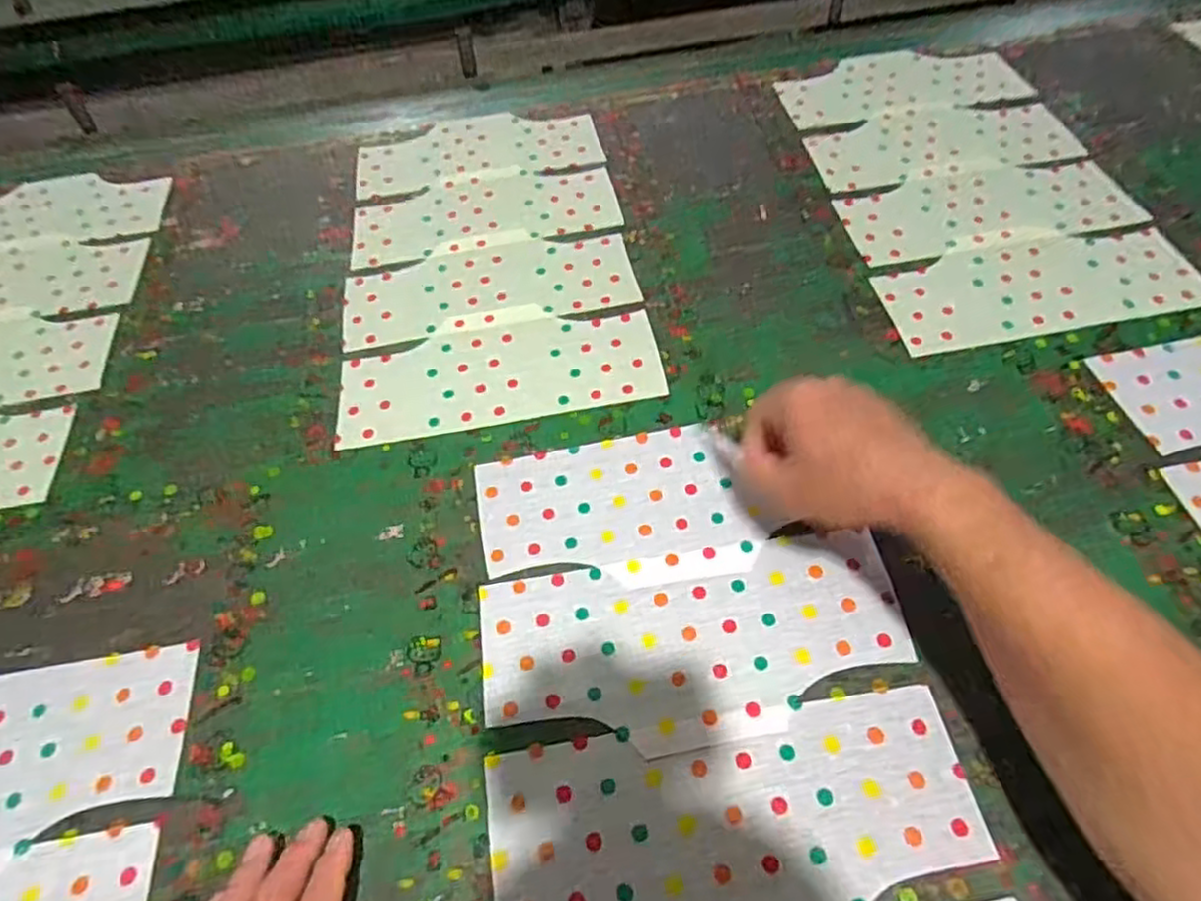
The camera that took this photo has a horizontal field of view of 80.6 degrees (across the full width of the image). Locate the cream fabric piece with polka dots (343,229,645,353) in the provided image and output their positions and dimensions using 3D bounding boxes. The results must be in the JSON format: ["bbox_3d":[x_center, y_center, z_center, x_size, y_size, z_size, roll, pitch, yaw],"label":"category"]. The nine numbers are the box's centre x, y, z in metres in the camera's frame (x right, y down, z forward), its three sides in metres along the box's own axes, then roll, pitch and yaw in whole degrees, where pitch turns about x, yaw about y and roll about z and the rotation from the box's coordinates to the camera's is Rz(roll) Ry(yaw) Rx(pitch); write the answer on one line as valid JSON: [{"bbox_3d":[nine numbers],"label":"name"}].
[{"bbox_3d":[-0.112,-0.172,0.707,0.284,0.005,0.135,-10,54,-2],"label":"cream fabric piece with polka dots"}]

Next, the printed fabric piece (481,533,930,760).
[{"bbox_3d":[0.064,0.129,0.479,0.281,0.004,0.128,-9,54,-2],"label":"printed fabric piece"}]

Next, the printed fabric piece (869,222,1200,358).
[{"bbox_3d":[0.407,-0.156,0.654,0.289,0.010,0.126,-10,54,-3],"label":"printed fabric piece"}]

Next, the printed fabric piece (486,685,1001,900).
[{"bbox_3d":[0.078,0.224,0.412,0.279,0.004,0.128,-8,54,-1],"label":"printed fabric piece"}]

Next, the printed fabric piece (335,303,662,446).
[{"bbox_3d":[-0.092,-0.079,0.640,0.283,0.004,0.133,-9,54,-2],"label":"printed fabric piece"}]

